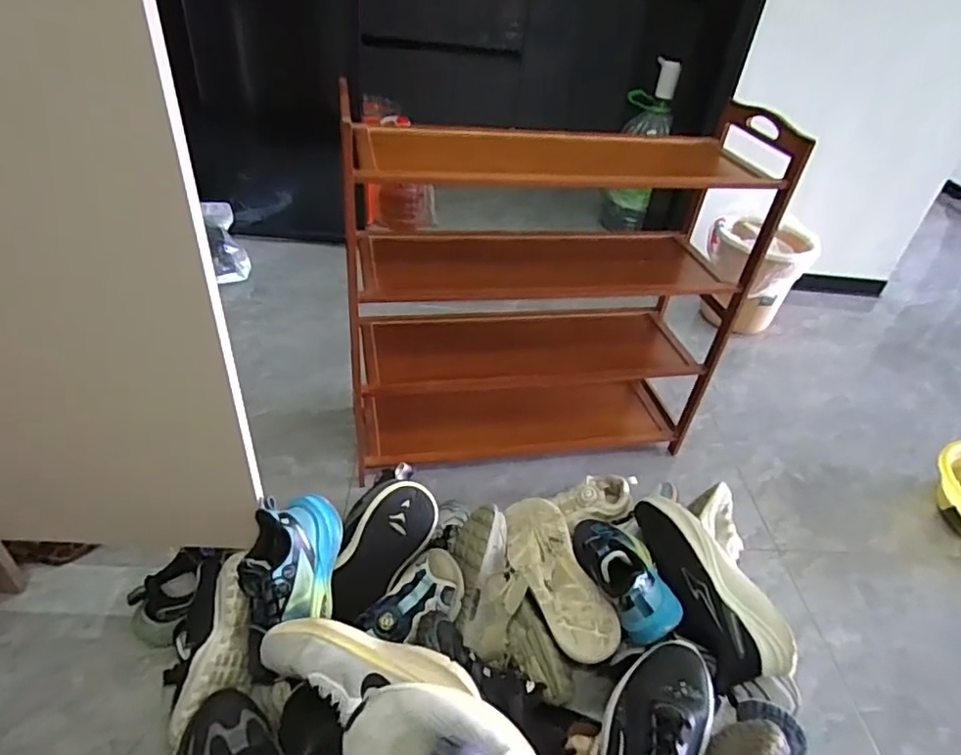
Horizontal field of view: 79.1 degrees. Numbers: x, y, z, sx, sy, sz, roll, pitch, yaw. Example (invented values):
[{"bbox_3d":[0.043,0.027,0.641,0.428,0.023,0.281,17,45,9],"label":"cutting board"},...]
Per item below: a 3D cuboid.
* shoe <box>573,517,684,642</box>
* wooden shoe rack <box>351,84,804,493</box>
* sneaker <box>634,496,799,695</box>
[{"bbox_3d":[0.216,0.282,0.876,0.107,0.098,0.241,-4,22,-14],"label":"shoe"},{"bbox_3d":[0.106,-0.141,1.076,0.670,0.649,0.251,-3,39,-13],"label":"wooden shoe rack"},{"bbox_3d":[0.319,0.287,0.838,0.081,0.097,0.294,-6,40,-16],"label":"sneaker"}]

